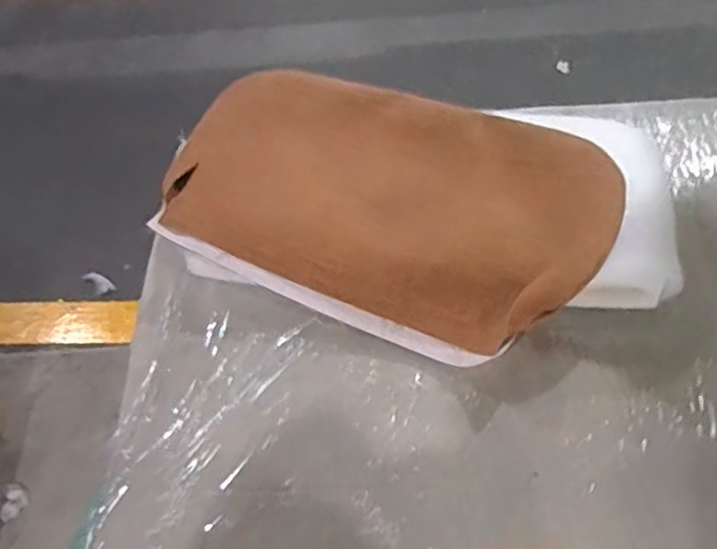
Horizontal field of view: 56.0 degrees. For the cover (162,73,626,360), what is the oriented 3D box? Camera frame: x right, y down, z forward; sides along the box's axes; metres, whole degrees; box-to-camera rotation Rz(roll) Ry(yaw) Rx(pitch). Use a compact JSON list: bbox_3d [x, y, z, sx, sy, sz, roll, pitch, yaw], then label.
[{"bbox_3d":[0.024,-0.067,0.685,0.434,0.105,0.240,17,61,15],"label":"cover"}]

